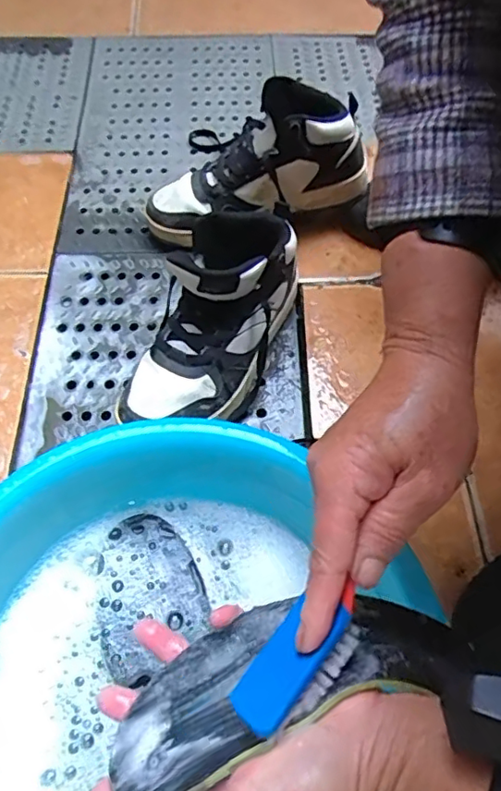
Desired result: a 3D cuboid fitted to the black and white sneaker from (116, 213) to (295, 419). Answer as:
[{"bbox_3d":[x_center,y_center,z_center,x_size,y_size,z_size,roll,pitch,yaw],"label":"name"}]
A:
[{"bbox_3d":[-0.031,-0.066,0.535,0.097,0.140,0.231,23,63,10],"label":"black and white sneaker"}]

